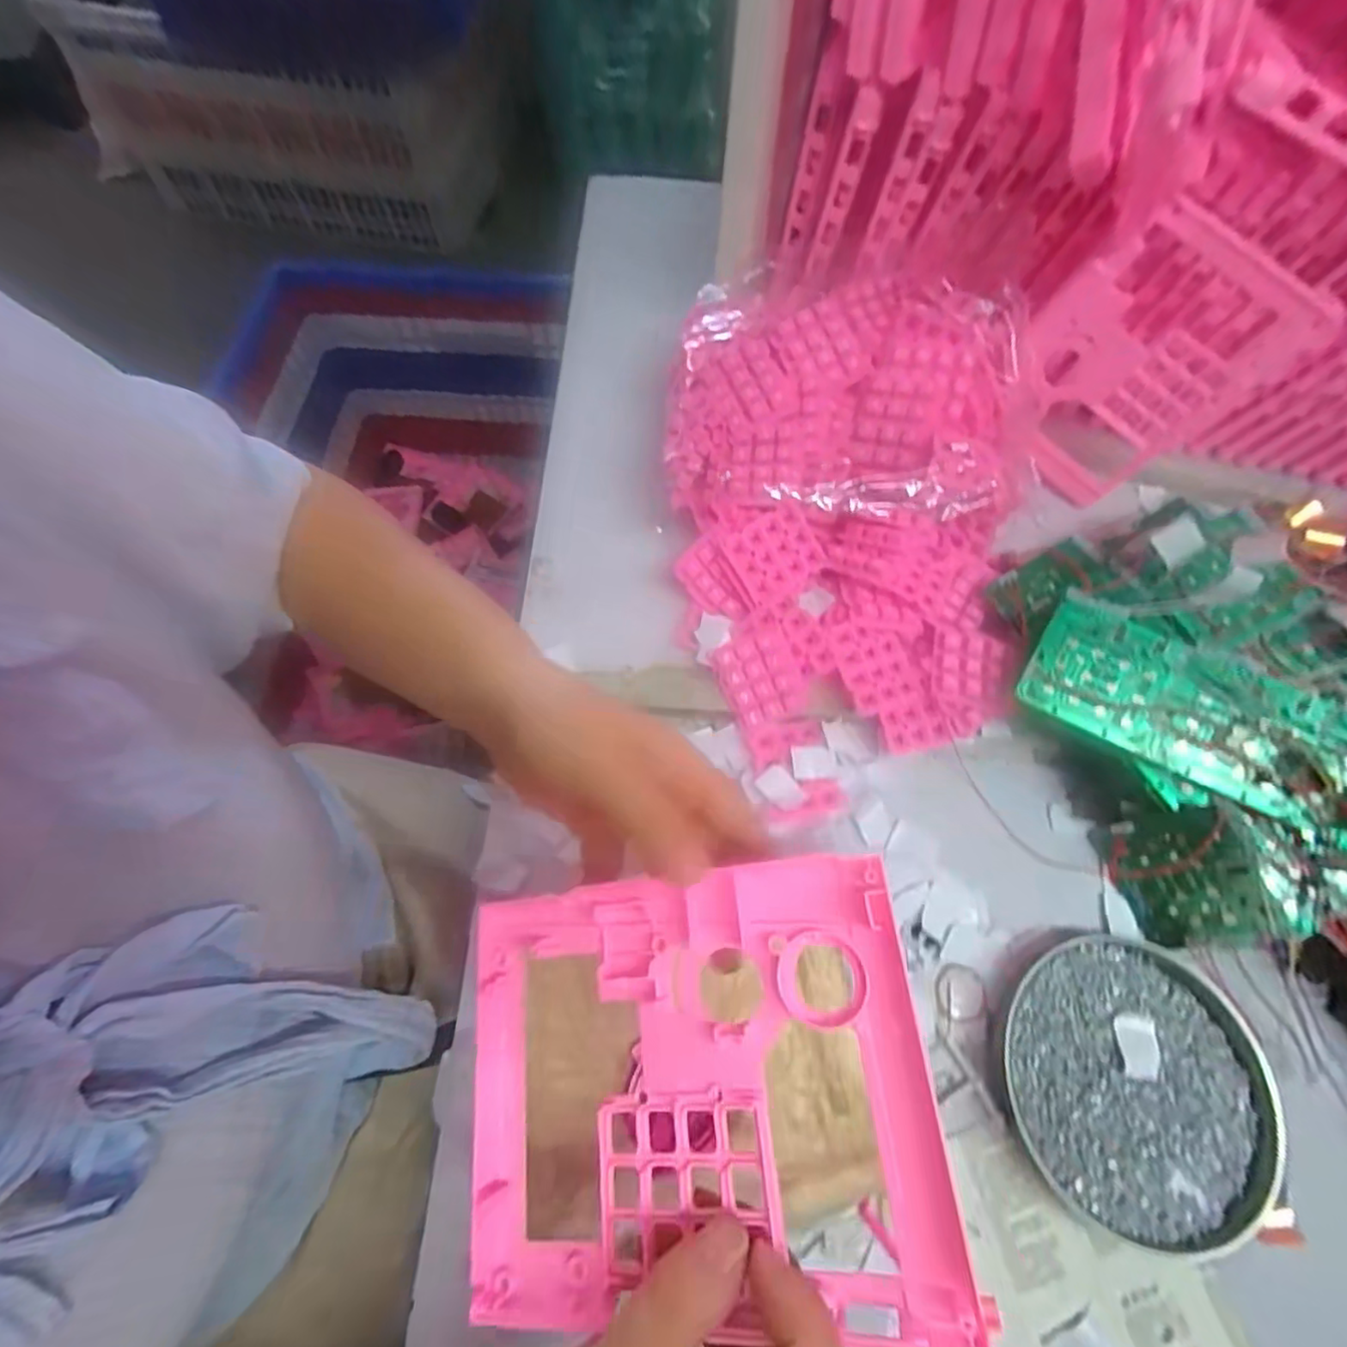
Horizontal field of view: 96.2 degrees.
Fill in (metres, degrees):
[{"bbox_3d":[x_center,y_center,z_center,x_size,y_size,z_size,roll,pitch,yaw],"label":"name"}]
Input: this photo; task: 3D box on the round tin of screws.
[{"bbox_3d":[0.246,0.216,0.322,0.131,0.019,0.132,1,66,-2],"label":"round tin of screws"}]

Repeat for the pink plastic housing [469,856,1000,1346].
[{"bbox_3d":[0.004,0.141,0.212,0.160,0.018,0.130,-13,65,13],"label":"pink plastic housing"}]

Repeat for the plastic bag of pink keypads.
[{"bbox_3d":[0.118,-0.194,0.416,0.235,0.060,0.189,9,66,1],"label":"plastic bag of pink keypads"}]

